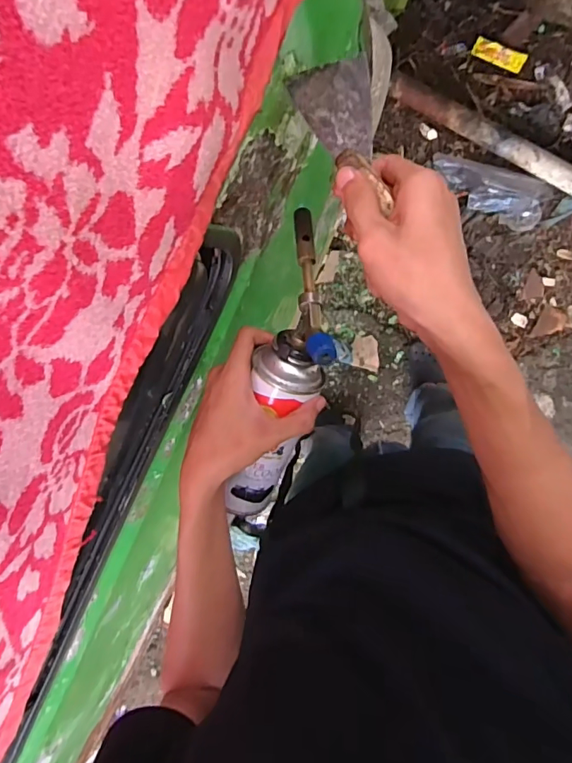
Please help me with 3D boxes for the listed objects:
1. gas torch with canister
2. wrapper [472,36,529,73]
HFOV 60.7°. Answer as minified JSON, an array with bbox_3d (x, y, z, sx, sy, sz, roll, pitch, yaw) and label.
[{"bbox_3d":[0.000,0.009,0.425,0.060,0.099,0.288,16,109,5],"label":"gas torch with canister"},{"bbox_3d":[0.523,-0.803,1.203,0.128,0.012,0.043,28,124,9],"label":"wrapper"}]

